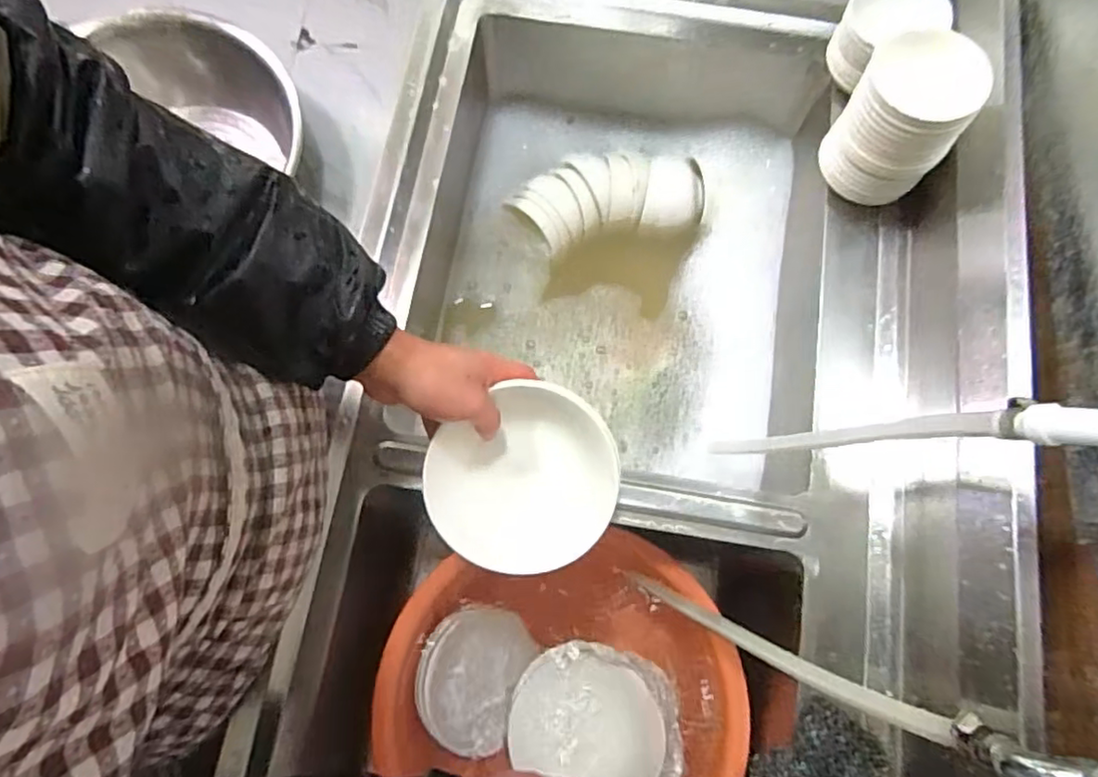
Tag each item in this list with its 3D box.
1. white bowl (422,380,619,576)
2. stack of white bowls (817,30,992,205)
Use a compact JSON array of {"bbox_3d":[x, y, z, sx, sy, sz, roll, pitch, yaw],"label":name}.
[{"bbox_3d":[-0.023,0.071,0.515,0.154,0.054,0.154,-1,84,9],"label":"white bowl"},{"bbox_3d":[0.325,-0.249,0.586,0.103,0.133,0.086,27,77,6],"label":"stack of white bowls"}]

